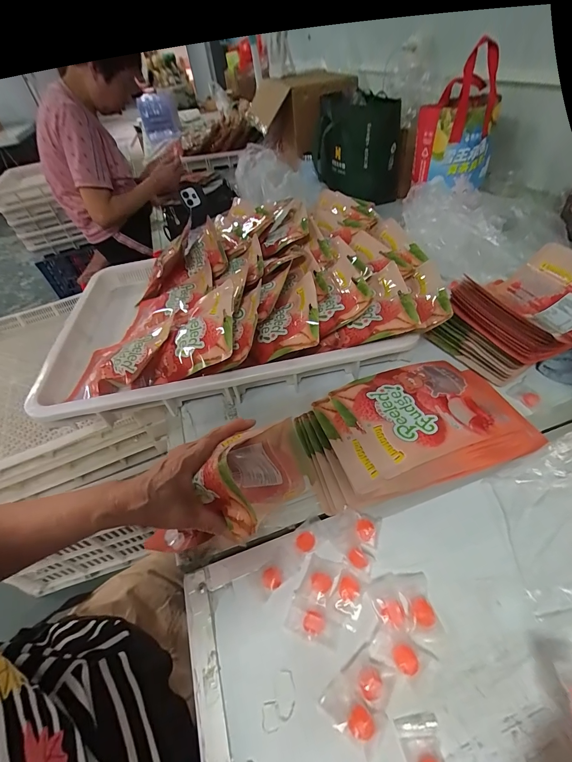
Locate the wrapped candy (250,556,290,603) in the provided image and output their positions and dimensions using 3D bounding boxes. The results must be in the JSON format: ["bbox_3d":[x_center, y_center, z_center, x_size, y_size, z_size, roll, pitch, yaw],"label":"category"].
[{"bbox_3d":[-0.016,0.211,0.356,0.039,0.009,0.031,-28,50,-17],"label":"wrapped candy"}]

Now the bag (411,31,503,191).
[{"bbox_3d":[0.390,-0.577,0.758,0.167,0.256,0.105,22,55,24],"label":"bag"}]

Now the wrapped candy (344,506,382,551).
[{"bbox_3d":[0.086,0.168,0.378,0.040,0.013,0.037,9,49,16],"label":"wrapped candy"}]

